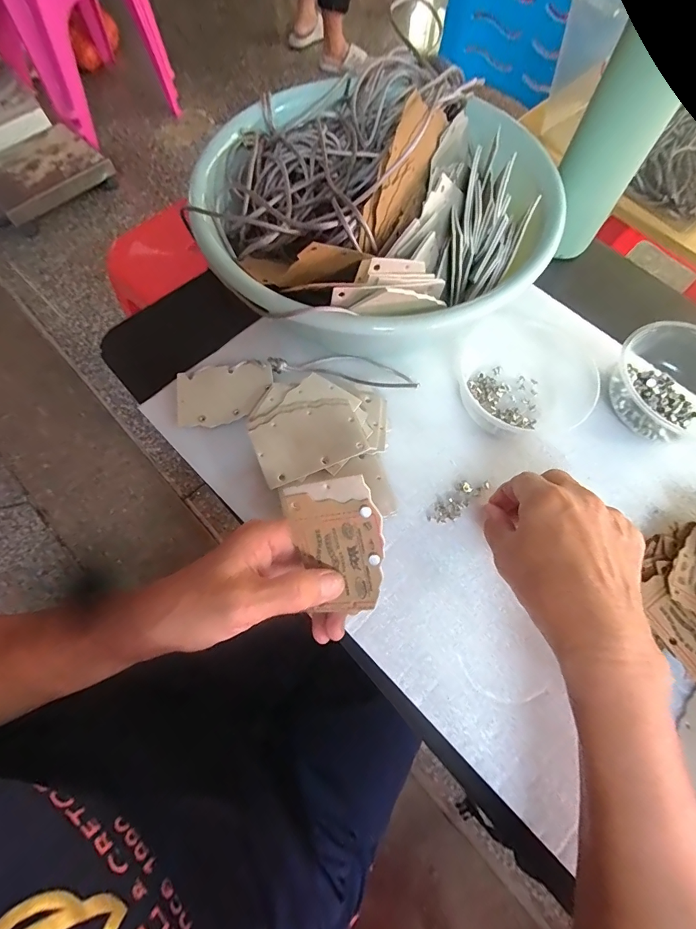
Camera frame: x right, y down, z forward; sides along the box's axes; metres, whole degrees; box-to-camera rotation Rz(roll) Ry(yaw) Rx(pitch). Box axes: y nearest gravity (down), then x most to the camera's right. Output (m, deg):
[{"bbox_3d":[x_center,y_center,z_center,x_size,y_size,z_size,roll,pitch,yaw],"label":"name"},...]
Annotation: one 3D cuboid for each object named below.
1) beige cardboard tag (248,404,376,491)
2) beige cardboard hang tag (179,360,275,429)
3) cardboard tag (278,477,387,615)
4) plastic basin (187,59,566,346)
[{"bbox_3d":[-0.031,-0.020,0.322,0.083,0.006,0.055,-22,75,-3],"label":"beige cardboard tag"},{"bbox_3d":[-0.109,-0.062,0.355,0.084,0.004,0.055,-10,73,0],"label":"beige cardboard hang tag"},{"bbox_3d":[-0.006,0.052,0.250,0.057,0.004,0.083,-10,98,15],"label":"cardboard tag"},{"bbox_3d":[0.007,-0.226,0.350,0.260,0.116,0.267,0,69,-1],"label":"plastic basin"}]

